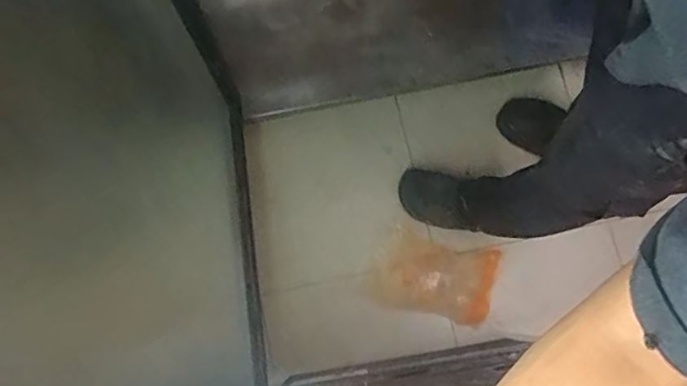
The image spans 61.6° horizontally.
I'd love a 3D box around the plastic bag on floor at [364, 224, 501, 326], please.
[{"bbox_3d":[0.188,0.177,1.226,0.249,0.025,0.171,17,79,4],"label":"plastic bag on floor"}]

